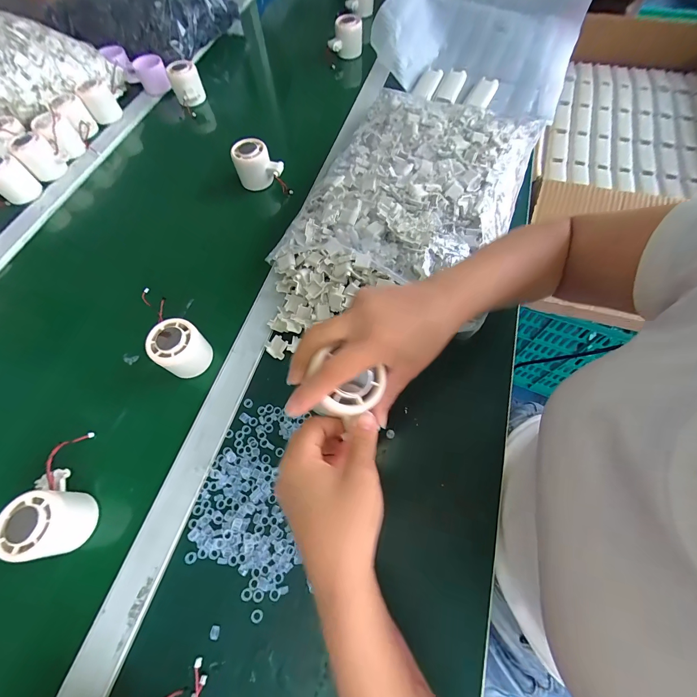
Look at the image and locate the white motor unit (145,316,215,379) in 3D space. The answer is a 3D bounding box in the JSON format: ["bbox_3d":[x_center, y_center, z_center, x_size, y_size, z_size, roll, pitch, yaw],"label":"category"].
[{"bbox_3d":[-0.199,0.002,0.386,0.051,0.053,0.054,-1,65,1],"label":"white motor unit"}]

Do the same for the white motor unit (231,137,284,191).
[{"bbox_3d":[-0.145,-0.293,0.520,0.070,0.058,0.051,-18,66,-7],"label":"white motor unit"}]

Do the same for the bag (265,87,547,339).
[{"bbox_3d":[0.102,-0.240,0.465,0.275,0.054,0.396,22,67,11],"label":"bag"}]

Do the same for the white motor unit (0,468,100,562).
[{"bbox_3d":[-0.280,0.156,0.309,0.057,0.048,0.069,8,65,5],"label":"white motor unit"}]

